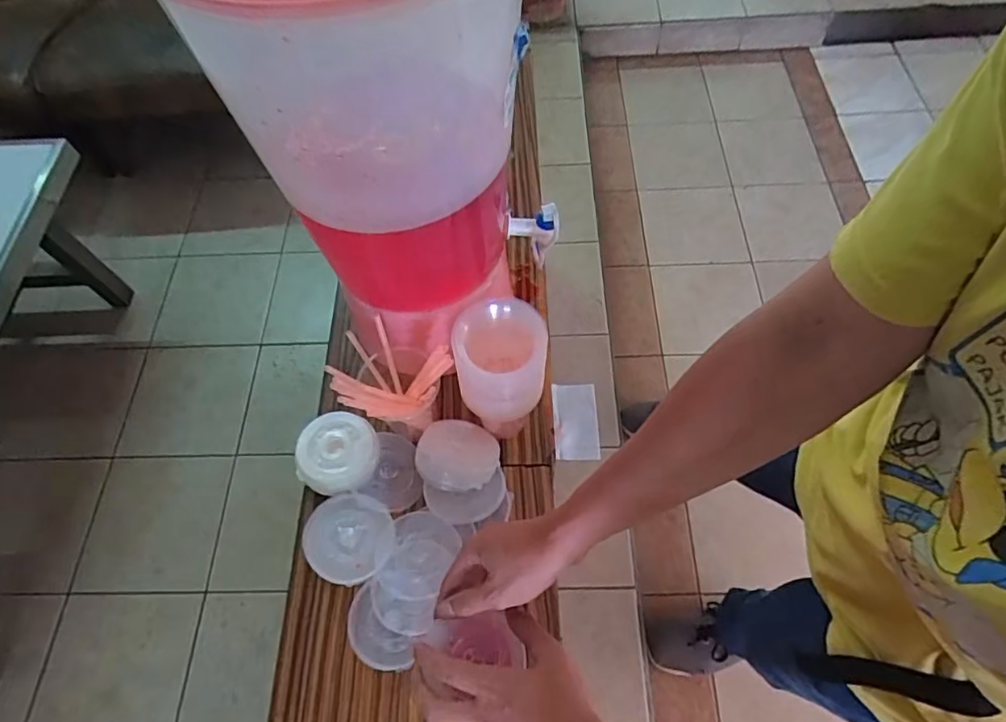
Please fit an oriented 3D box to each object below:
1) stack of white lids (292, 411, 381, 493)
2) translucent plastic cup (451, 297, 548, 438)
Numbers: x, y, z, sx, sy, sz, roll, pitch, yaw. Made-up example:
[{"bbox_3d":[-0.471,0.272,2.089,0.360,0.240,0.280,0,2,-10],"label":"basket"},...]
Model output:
[{"bbox_3d":[-0.192,0.106,0.667,0.094,0.024,0.088,6,62,4],"label":"stack of white lids"},{"bbox_3d":[-0.001,0.000,0.577,0.083,0.107,0.084,-1,61,3],"label":"translucent plastic cup"}]

